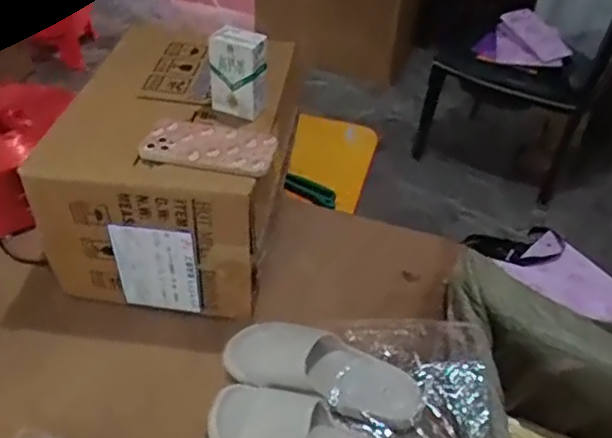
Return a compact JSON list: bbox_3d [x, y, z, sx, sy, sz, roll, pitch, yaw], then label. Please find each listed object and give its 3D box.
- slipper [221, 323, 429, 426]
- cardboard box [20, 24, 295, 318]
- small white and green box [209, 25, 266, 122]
[{"bbox_3d":[0.022,0.188,0.769,0.250,0.064,0.107,18,43,14],"label":"slipper"},{"bbox_3d":[-0.176,-0.076,0.890,0.282,0.239,0.352,8,42,4],"label":"cardboard box"},{"bbox_3d":[-0.085,-0.186,0.765,0.071,0.103,0.036,15,42,11],"label":"small white and green box"}]

